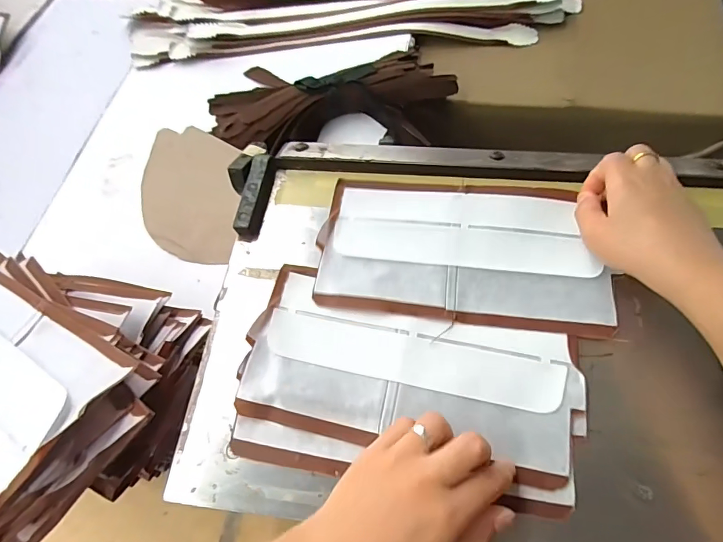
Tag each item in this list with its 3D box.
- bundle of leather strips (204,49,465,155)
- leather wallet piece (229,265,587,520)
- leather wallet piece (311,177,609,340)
[{"bbox_3d":[-0.046,-0.240,0.584,0.346,0.058,0.182,-2,65,5],"label":"bundle of leather strips"},{"bbox_3d":[0.032,0.079,0.306,0.232,0.010,0.134,8,66,8],"label":"leather wallet piece"},{"bbox_3d":[0.080,-0.019,0.345,0.224,0.011,0.121,6,66,9],"label":"leather wallet piece"}]

